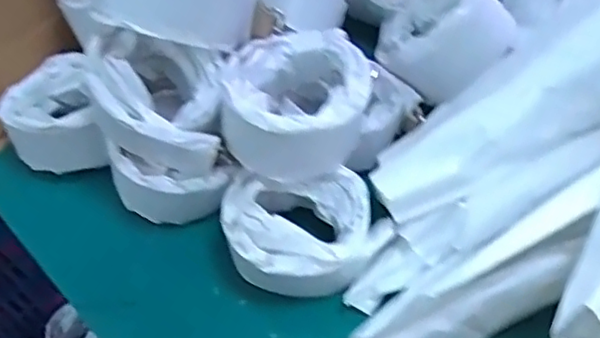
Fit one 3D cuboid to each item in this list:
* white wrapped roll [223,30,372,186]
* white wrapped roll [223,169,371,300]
[{"bbox_3d":[-0.001,-0.042,0.416,0.101,0.057,0.092,-21,55,-11],"label":"white wrapped roll"},{"bbox_3d":[0.003,0.043,0.418,0.102,0.048,0.073,-6,54,0],"label":"white wrapped roll"}]

